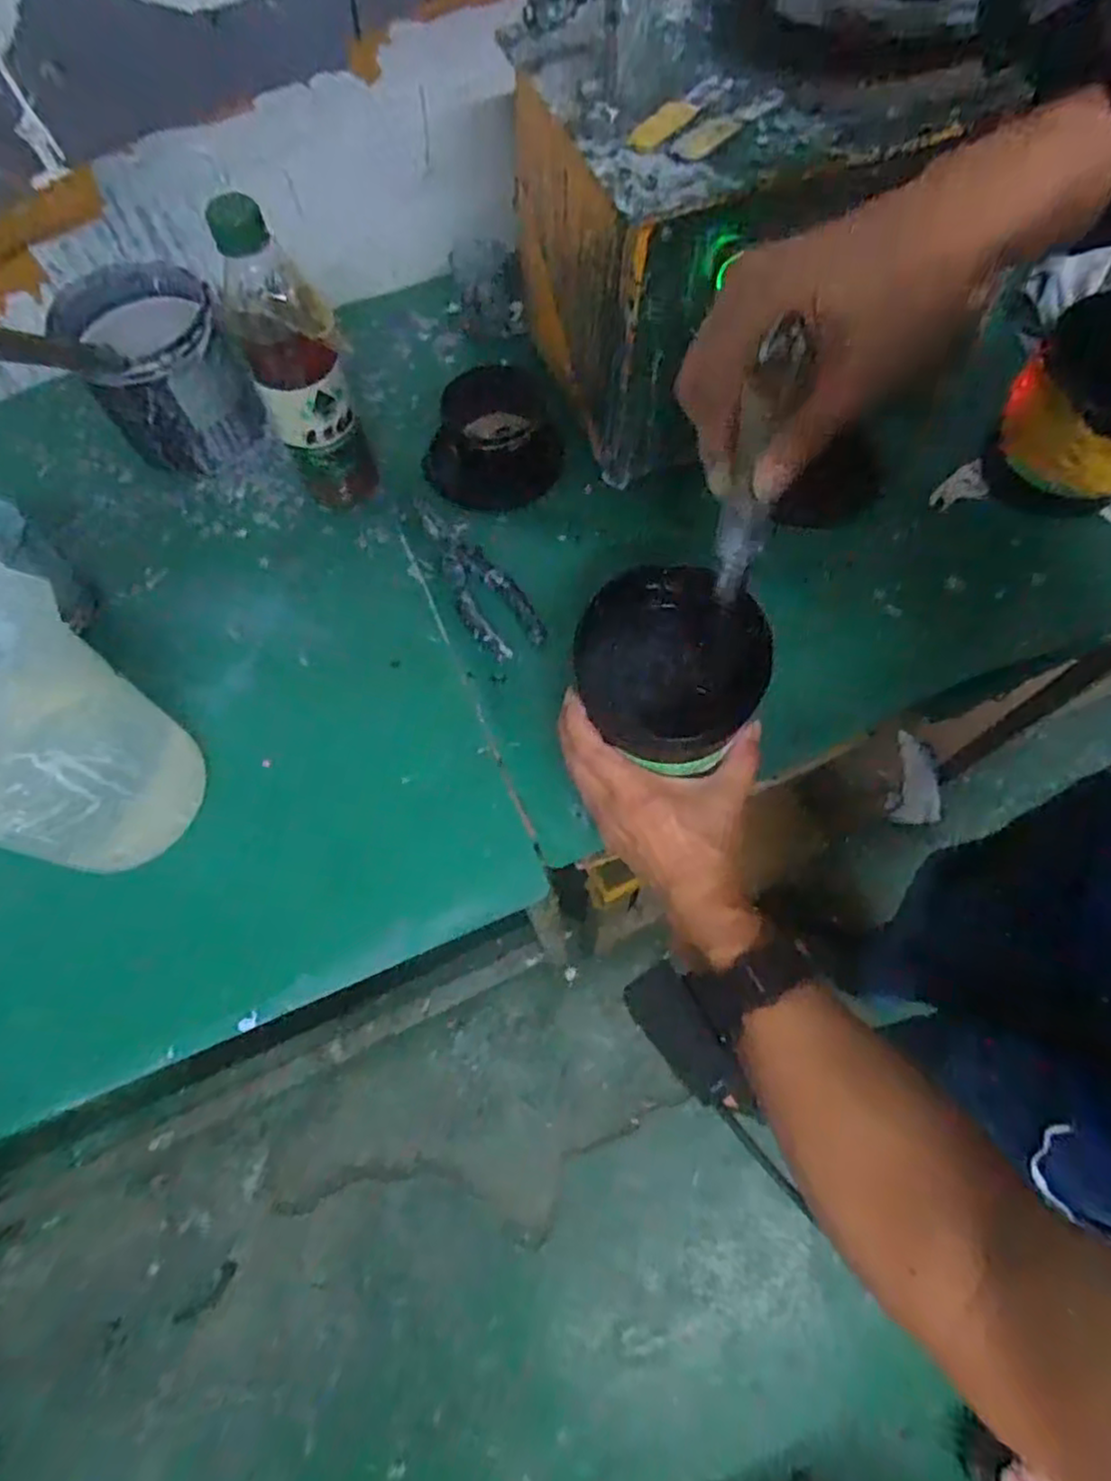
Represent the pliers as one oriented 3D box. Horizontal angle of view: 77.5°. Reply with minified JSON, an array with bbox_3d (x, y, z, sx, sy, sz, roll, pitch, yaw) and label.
[{"bbox_3d":[-0.072,-0.140,0.579,0.055,0.013,0.181,-29,68,-10],"label":"pliers"}]

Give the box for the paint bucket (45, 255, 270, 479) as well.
[{"bbox_3d":[-0.334,-0.315,0.590,0.124,0.099,0.143,-35,69,-12],"label":"paint bucket"}]

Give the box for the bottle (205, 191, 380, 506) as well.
[{"bbox_3d":[-0.190,-0.272,0.516,0.069,0.220,0.069,-15,67,-4],"label":"bottle"}]

